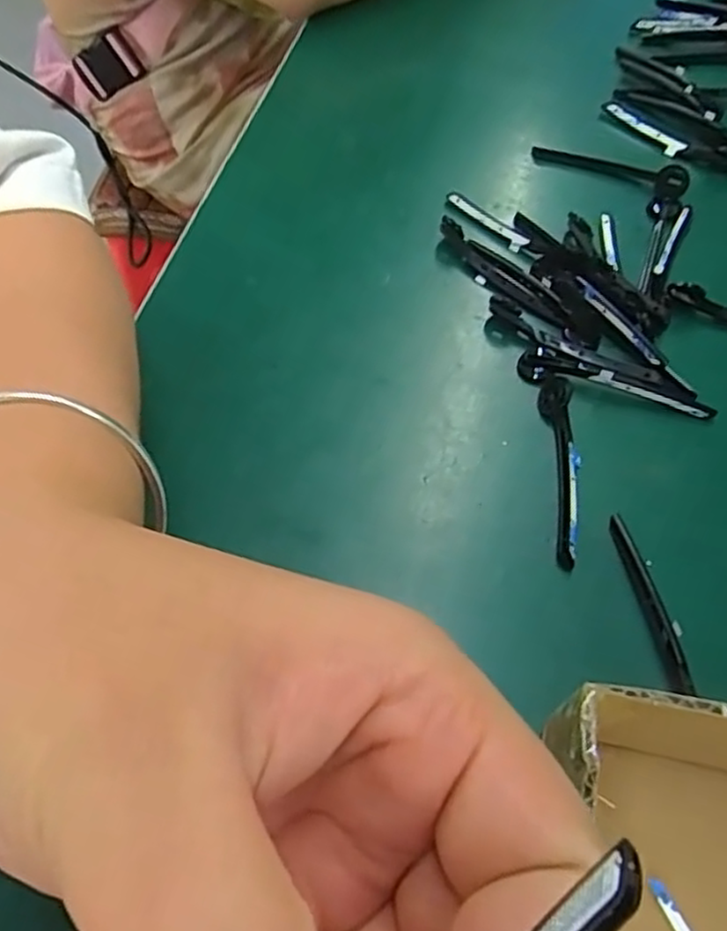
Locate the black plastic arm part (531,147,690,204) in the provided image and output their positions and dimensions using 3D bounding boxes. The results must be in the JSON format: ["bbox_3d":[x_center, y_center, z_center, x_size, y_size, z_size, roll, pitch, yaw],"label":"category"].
[{"bbox_3d":[0.116,-0.142,0.332,0.072,0.010,0.015,22,63,14],"label":"black plastic arm part"}]

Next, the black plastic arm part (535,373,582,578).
[{"bbox_3d":[0.072,0.001,0.253,0.012,0.007,0.077,1,60,2],"label":"black plastic arm part"}]

